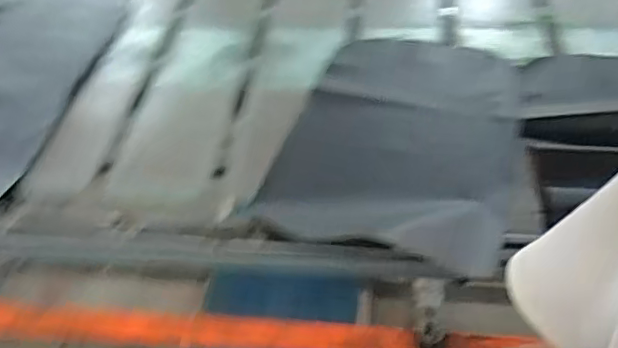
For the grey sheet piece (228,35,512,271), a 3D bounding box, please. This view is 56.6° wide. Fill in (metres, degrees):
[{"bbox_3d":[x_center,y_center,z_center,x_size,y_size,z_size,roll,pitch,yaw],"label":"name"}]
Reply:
[{"bbox_3d":[0.190,-0.090,1.140,0.419,0.036,0.679,15,44,13],"label":"grey sheet piece"}]

